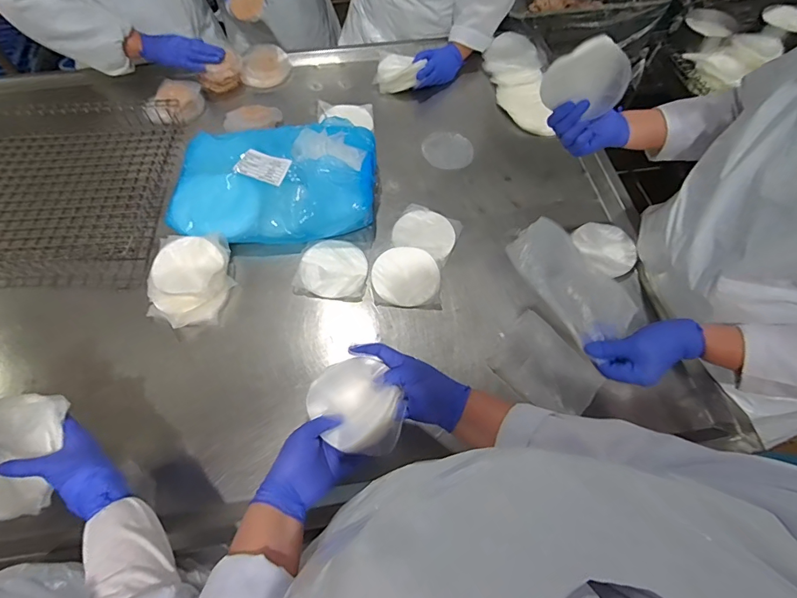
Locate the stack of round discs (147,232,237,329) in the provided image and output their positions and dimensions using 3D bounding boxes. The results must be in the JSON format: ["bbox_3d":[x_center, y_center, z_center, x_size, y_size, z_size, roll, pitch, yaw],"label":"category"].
[{"bbox_3d":[-0.381,-0.037,0.770,0.133,0.061,0.169,-6,63,-4],"label":"stack of round discs"}]

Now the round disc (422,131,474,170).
[{"bbox_3d":[0.114,-0.345,0.974,0.115,0.005,0.137,2,55,2],"label":"round disc"}]

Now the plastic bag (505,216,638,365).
[{"bbox_3d":[0.256,-0.027,0.630,0.103,0.033,0.200,-37,80,-19],"label":"plastic bag"}]

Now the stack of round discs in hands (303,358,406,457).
[{"bbox_3d":[-0.055,0.131,0.535,0.121,0.021,0.112,9,63,3],"label":"stack of round discs in hands"}]

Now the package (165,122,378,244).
[{"bbox_3d":[-0.241,-0.242,0.827,0.390,0.080,0.257,-2,63,-2],"label":"package"}]

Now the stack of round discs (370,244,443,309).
[{"bbox_3d":[0.014,-0.041,0.790,0.127,0.025,0.118,1,63,-1],"label":"stack of round discs"}]

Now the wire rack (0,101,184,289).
[{"bbox_3d":[-0.740,-0.243,0.877,0.502,0.029,0.503,-2,63,-2],"label":"wire rack"}]

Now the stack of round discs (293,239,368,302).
[{"bbox_3d":[-0.123,-0.056,0.791,0.129,0.014,0.122,5,63,1],"label":"stack of round discs"}]

